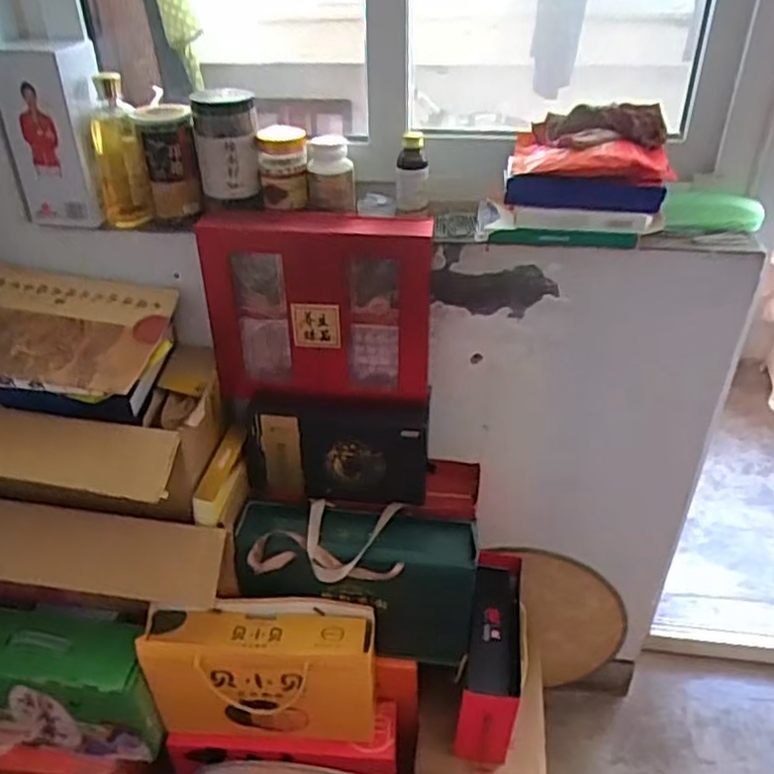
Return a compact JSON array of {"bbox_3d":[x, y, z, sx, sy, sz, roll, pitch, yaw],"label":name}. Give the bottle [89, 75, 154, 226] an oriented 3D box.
[{"bbox_3d":[-0.383,-0.328,1.009,0.061,0.210,0.072,-15,37,-24],"label":"bottle"}]

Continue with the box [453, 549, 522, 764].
[{"bbox_3d":[0.189,0.469,1.244,0.099,0.165,0.318,6,35,10],"label":"box"}]

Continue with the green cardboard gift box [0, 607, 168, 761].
[{"bbox_3d":[-0.535,0.475,1.149,0.338,0.191,0.128,3,35,5],"label":"green cardboard gift box"}]

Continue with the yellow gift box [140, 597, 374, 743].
[{"bbox_3d":[-0.199,0.458,1.129,0.349,0.237,0.101,-2,34,-1],"label":"yellow gift box"}]

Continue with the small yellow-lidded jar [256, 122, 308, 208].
[{"bbox_3d":[-0.147,-0.311,1.006,0.078,0.096,0.068,-4,35,-4],"label":"small yellow-lidded jar"}]

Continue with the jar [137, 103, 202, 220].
[{"bbox_3d":[-0.311,-0.324,1.013,0.072,0.148,0.067,-9,35,-16],"label":"jar"}]

